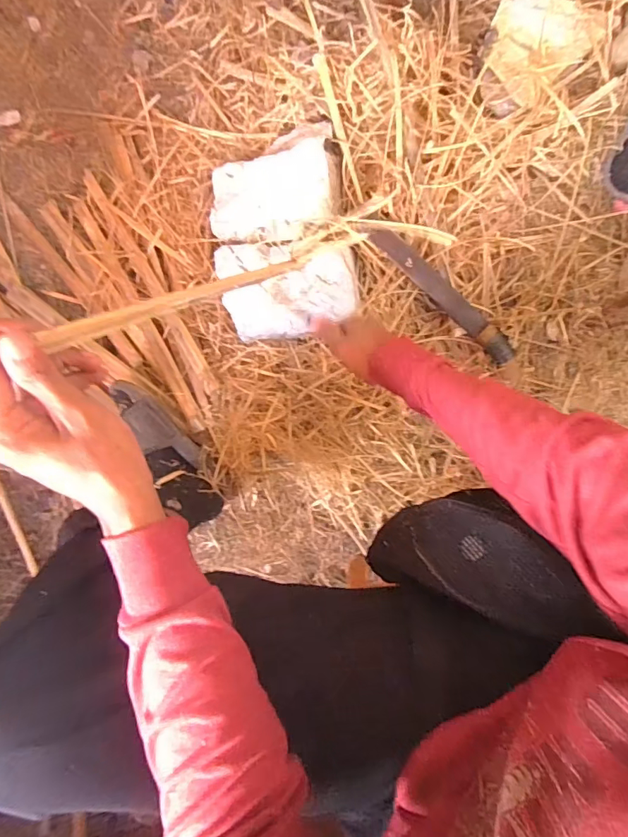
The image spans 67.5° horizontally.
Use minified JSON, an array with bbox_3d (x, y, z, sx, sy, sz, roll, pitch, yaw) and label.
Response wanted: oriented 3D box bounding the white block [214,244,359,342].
[{"bbox_3d":[-0.040,-0.185,0.676,0.209,0.053,0.135,-1,91,12],"label":"white block"}]

